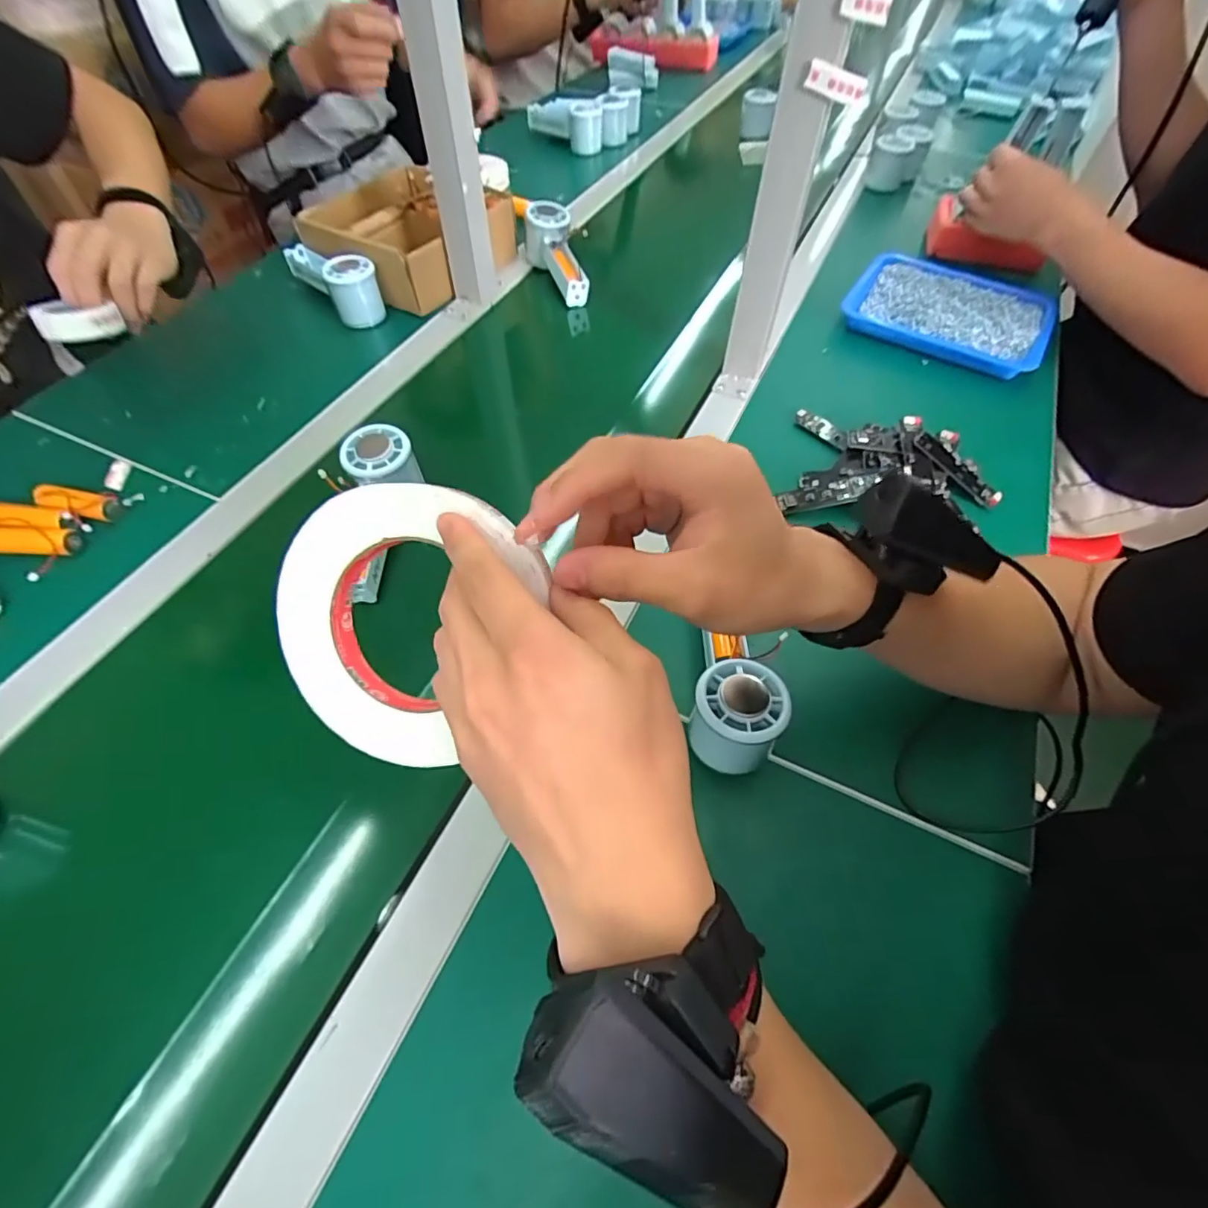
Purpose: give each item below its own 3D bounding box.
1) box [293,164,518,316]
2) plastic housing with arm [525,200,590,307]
[{"bbox_3d":[-0.238,-0.454,0.705,0.172,0.078,0.222,28,60,17],"label":"box"},{"bbox_3d":[-0.055,-0.441,0.720,0.057,0.059,0.150,-20,75,-14],"label":"plastic housing with arm"}]

